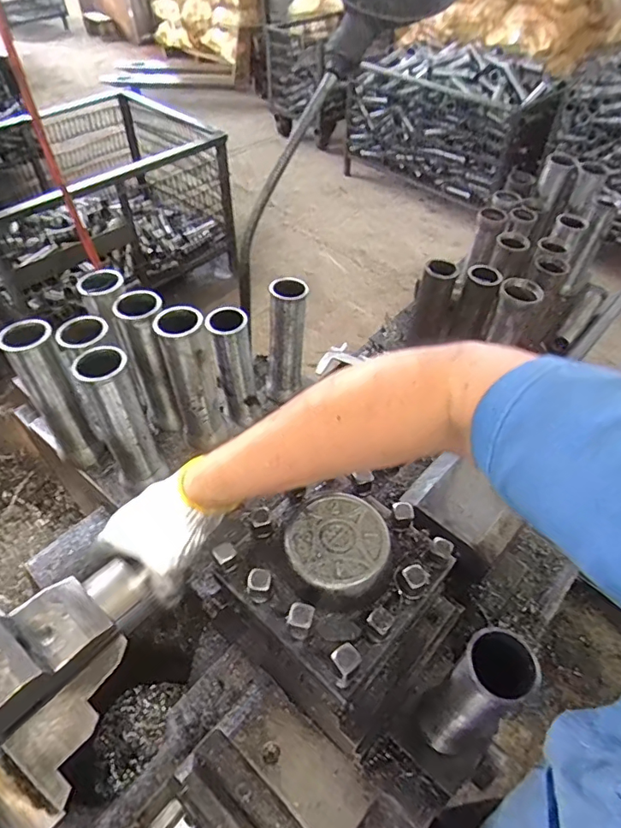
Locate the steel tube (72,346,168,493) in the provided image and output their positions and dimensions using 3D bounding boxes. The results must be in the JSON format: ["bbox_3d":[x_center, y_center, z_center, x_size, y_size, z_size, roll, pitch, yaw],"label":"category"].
[{"bbox_3d":[-0.206,0.011,0.562,0.050,0.184,0.052,-31,56,-25],"label":"steel tube"}]

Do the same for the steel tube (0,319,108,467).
[{"bbox_3d":[-0.293,-0.016,0.590,0.051,0.186,0.064,-33,57,-26],"label":"steel tube"}]

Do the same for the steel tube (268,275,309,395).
[{"bbox_3d":[-0.035,-0.106,0.742,0.058,0.184,0.055,0,49,-2],"label":"steel tube"}]

